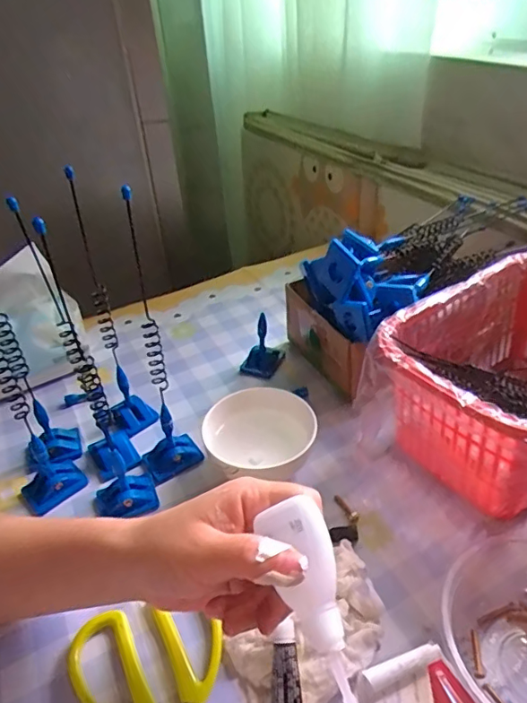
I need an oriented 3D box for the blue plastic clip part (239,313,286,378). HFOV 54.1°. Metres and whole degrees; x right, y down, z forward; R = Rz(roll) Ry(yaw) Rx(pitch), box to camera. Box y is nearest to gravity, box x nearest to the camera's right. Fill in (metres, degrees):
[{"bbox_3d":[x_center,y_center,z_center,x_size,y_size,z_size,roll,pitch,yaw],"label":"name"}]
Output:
[{"bbox_3d":[-0.002,-0.005,0.525,0.036,0.049,0.040,11,40,20],"label":"blue plastic clip part"}]

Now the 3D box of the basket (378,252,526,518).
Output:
[{"bbox_3d":[0.208,0.024,0.411,0.223,0.111,0.154,-26,42,-26],"label":"basket"}]

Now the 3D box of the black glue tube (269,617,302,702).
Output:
[{"bbox_3d":[0.013,0.186,0.284,0.019,0.008,0.061,-2,64,3],"label":"black glue tube"}]

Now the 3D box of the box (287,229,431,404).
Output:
[{"bbox_3d":[0.086,-0.044,0.495,0.101,0.135,0.132,-17,39,-15],"label":"box"}]

